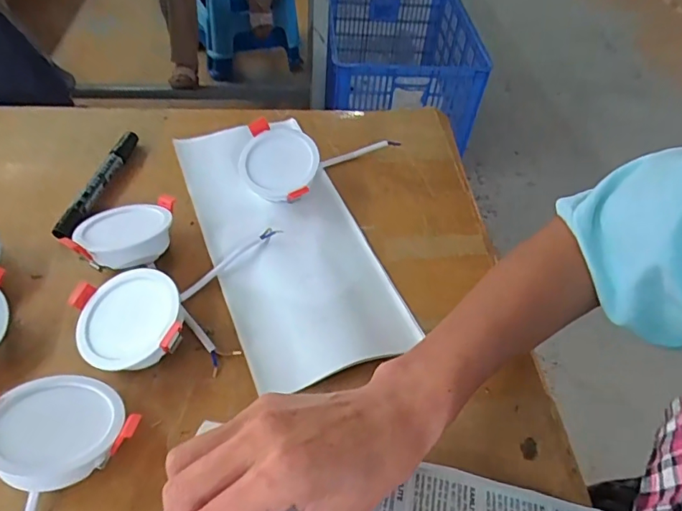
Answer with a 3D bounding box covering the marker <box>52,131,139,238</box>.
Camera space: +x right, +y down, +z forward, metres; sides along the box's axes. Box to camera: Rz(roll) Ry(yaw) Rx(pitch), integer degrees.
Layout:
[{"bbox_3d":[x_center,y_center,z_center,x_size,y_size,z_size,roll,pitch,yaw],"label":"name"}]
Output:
[{"bbox_3d":[-0.217,-0.066,0.451,0.019,0.016,0.138,10,48,3],"label":"marker"}]

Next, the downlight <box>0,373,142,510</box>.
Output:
[{"bbox_3d":[-0.184,0.135,0.262,0.088,0.042,0.165,19,50,12],"label":"downlight"}]

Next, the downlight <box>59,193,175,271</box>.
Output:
[{"bbox_3d":[-0.172,-0.015,0.400,0.072,0.034,0.068,-4,49,-9],"label":"downlight"}]

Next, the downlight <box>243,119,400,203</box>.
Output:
[{"bbox_3d":[-0.015,-0.086,0.465,0.151,0.039,0.085,-3,49,-8],"label":"downlight"}]

